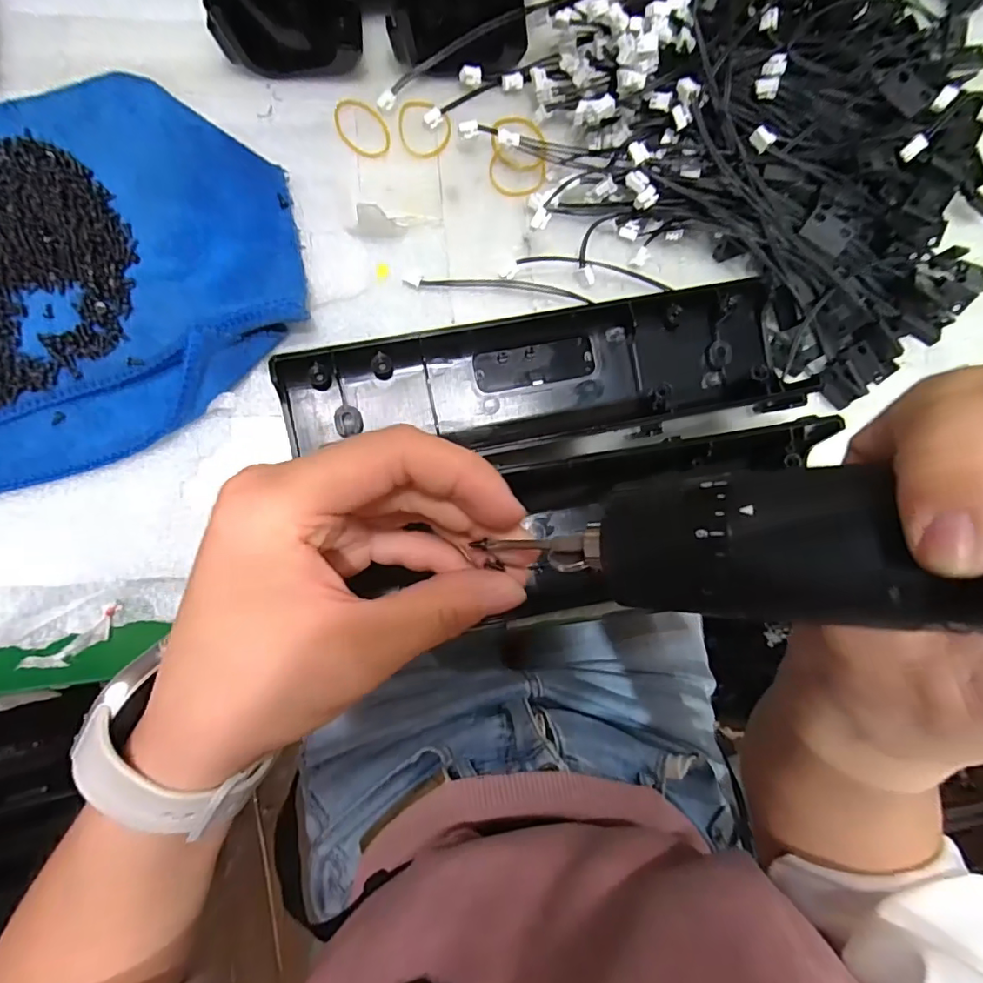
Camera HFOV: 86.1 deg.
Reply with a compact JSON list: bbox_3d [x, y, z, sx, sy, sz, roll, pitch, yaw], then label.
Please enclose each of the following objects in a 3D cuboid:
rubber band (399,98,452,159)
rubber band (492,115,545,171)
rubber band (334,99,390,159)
[{"bbox_3d":[-0.034,-0.190,0.276,0.027,0.004,0.030,-5,95,-7],"label":"rubber band"},{"bbox_3d":[0.014,-0.186,0.281,0.028,0.005,0.028,4,92,-9],"label":"rubber band"},{"bbox_3d":[-0.067,-0.188,0.271,0.024,0.004,0.034,-30,89,-9],"label":"rubber band"}]

